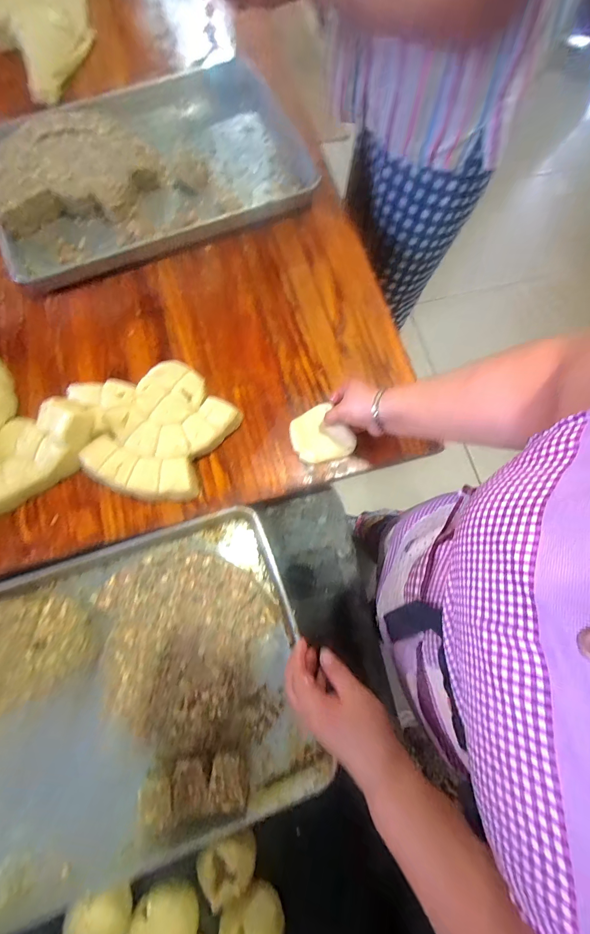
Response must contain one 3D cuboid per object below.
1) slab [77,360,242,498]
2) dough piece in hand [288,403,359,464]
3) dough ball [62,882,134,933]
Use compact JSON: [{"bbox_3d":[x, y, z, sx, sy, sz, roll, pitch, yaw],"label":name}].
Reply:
[{"bbox_3d":[-0.214,-0.059,0.564,0.201,0.051,0.229,25,75,6],"label":"slab"},{"bbox_3d":[0.042,-0.053,0.580,0.090,0.026,0.095,-27,76,-7],"label":"dough piece in hand"},{"bbox_3d":[-0.241,0.562,0.434,0.059,0.047,0.066,-35,77,-11],"label":"dough ball"}]

